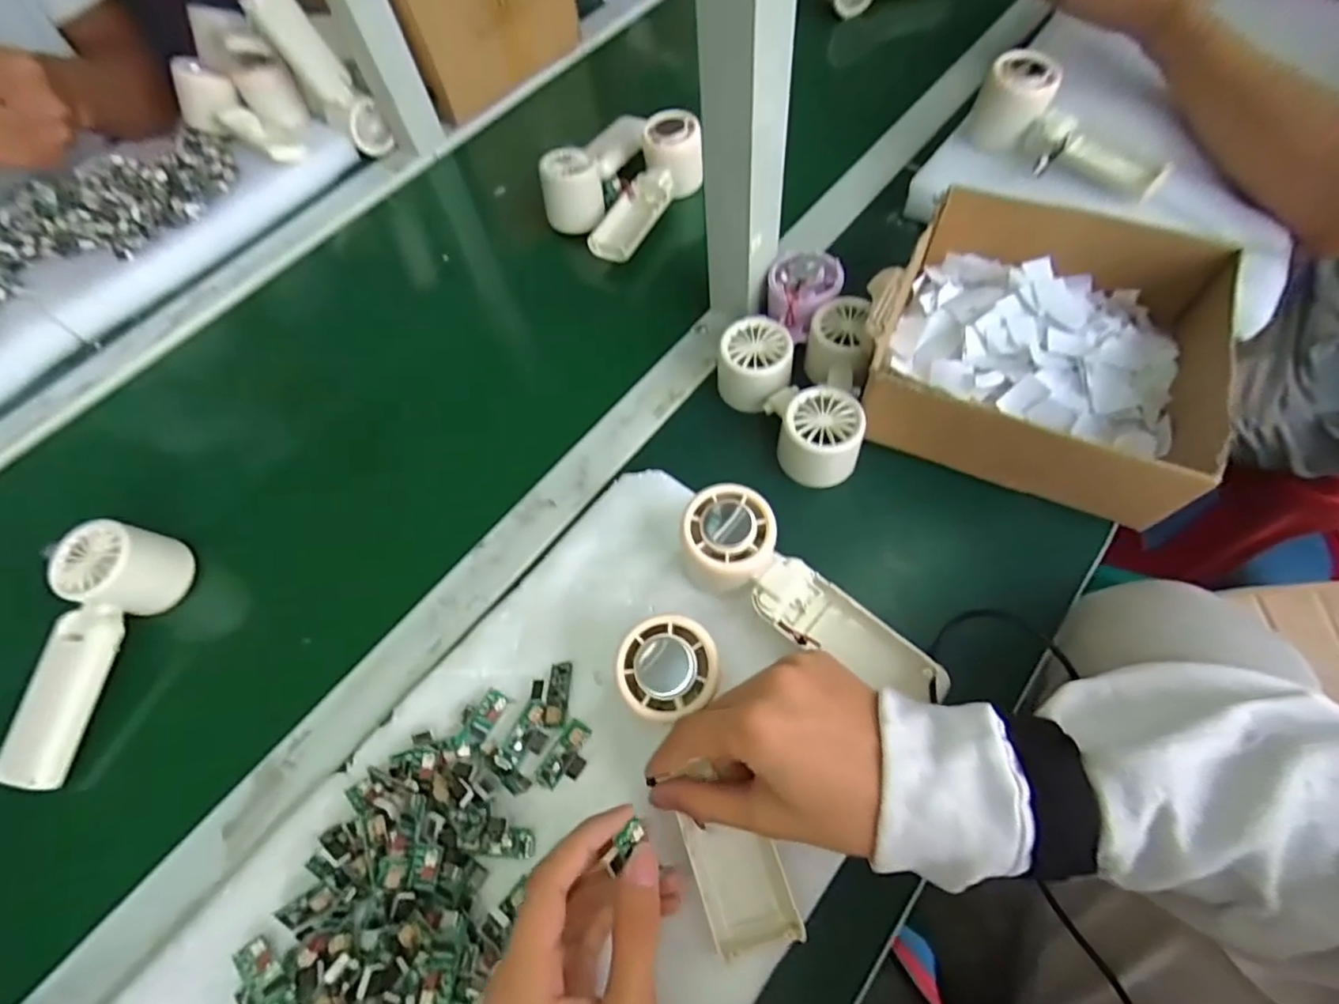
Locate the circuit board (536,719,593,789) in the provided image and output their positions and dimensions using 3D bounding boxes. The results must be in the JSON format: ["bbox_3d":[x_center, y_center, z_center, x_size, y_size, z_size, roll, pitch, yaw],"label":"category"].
[{"bbox_3d":[-0.058,0.146,0.344,0.021,0.010,0.038,29,70,18],"label":"circuit board"}]

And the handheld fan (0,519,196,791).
[{"bbox_3d":[-0.389,0.098,0.397,0.047,0.055,0.163,6,66,6],"label":"handheld fan"}]

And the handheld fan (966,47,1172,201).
[{"bbox_3d":[0.323,-0.303,0.494,0.052,0.063,0.161,-31,64,-10],"label":"handheld fan"}]

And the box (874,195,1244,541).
[{"bbox_3d":[0.256,-0.116,0.421,0.206,0.062,0.209,20,67,15],"label":"box"}]

